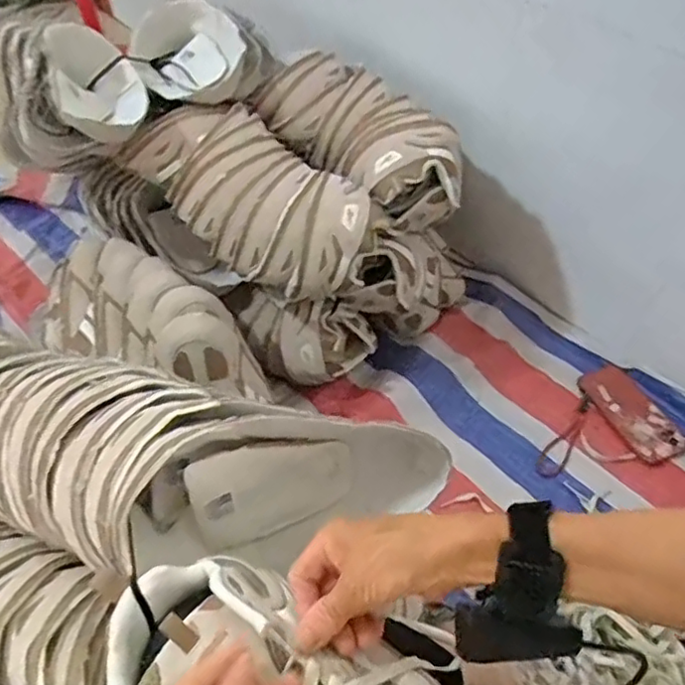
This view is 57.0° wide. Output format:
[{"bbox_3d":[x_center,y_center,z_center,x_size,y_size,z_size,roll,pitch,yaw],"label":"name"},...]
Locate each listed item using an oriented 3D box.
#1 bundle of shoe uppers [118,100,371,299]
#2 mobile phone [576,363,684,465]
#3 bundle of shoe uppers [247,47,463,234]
[{"bbox_3d":[-0.122,-0.196,0.830,0.175,0.119,0.347,-32,55,-26],"label":"bundle of shoe uppers"},{"bbox_3d":[0.417,0.103,0.917,0.077,0.016,0.164,-30,54,-7],"label":"mobile phone"},{"bbox_3d":[0.029,-0.282,0.899,0.163,0.125,0.330,-32,55,-26],"label":"bundle of shoe uppers"}]

